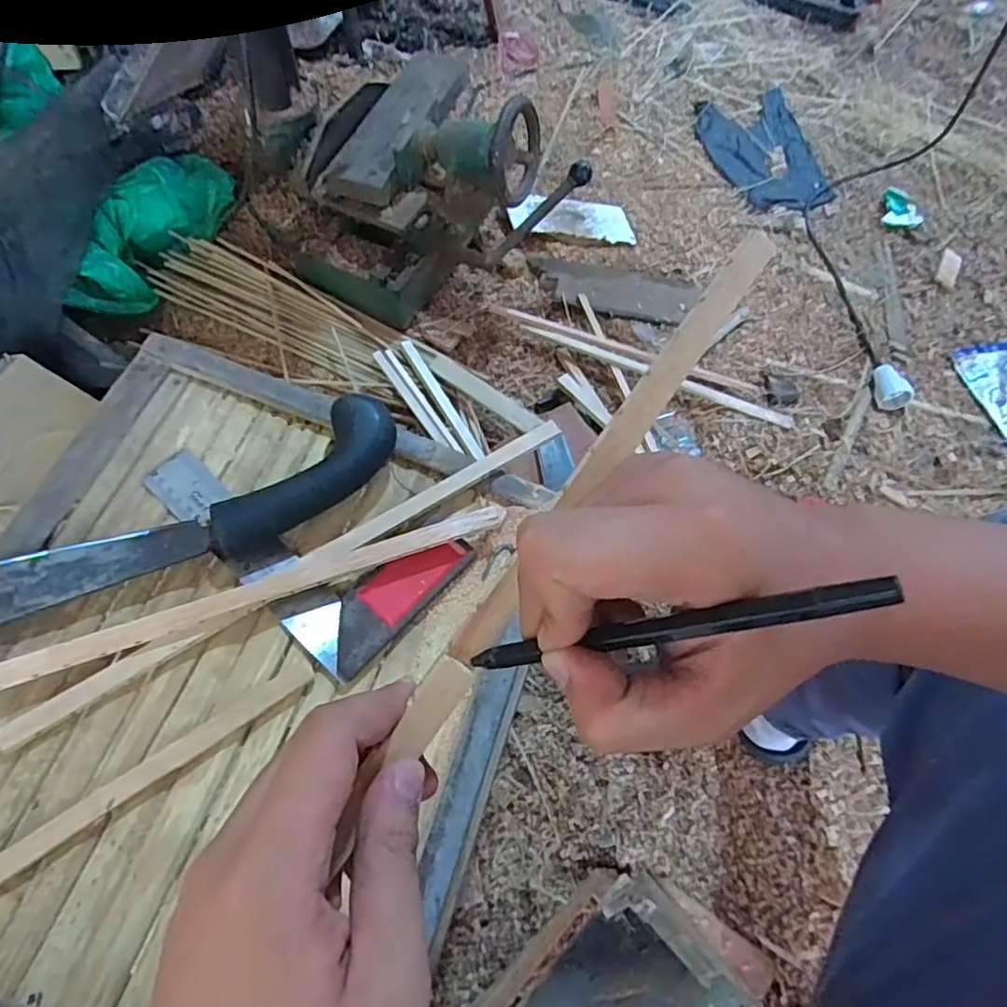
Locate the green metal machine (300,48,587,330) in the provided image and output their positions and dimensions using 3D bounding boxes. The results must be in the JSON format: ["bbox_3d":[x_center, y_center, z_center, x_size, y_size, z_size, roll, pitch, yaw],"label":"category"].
[{"bbox_3d":[-0.086,-0.432,0.865,0.289,0.216,0.354,31,66,11],"label":"green metal machine"}]

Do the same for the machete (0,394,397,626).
[{"bbox_3d":[-0.233,0.025,0.407,0.354,0.031,0.058,-27,69,-15],"label":"machete"}]

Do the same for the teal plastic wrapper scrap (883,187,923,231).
[{"bbox_3d":[0.713,-0.538,1.164,0.076,0.012,0.095,-11,66,-9],"label":"teal plastic wrapper scrap"}]

